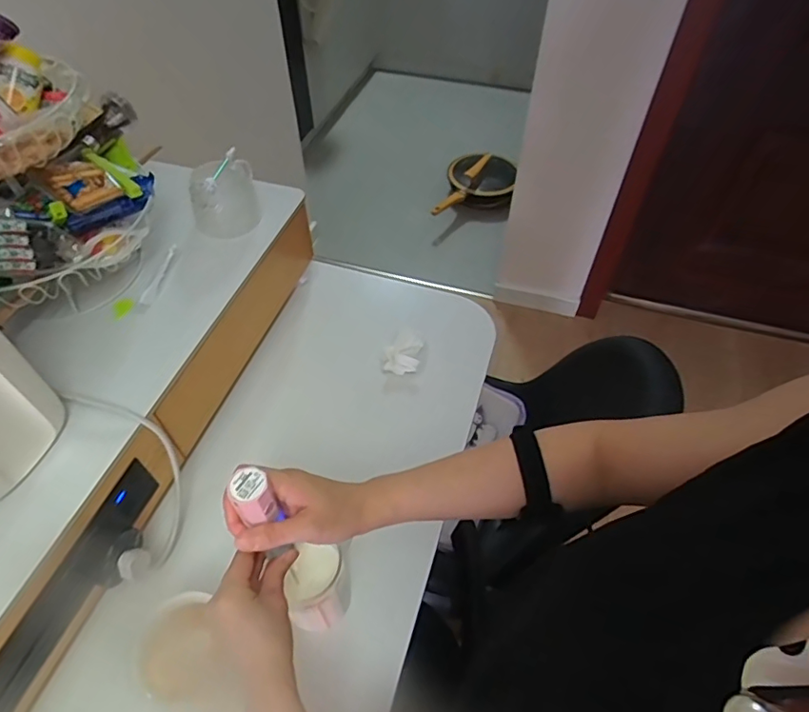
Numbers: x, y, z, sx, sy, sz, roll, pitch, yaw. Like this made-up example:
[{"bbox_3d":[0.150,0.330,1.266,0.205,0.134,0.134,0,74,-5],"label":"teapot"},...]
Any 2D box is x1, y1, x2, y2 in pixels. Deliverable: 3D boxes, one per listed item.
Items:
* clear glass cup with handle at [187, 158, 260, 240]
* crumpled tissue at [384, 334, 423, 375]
[{"bbox_3d":[-0.263,-0.229,0.786,0.099,0.093,0.091,0,52,0],"label":"clear glass cup with handle"},{"bbox_3d":[-0.002,-0.002,0.840,0.050,0.026,0.060,13,53,10],"label":"crumpled tissue"}]

